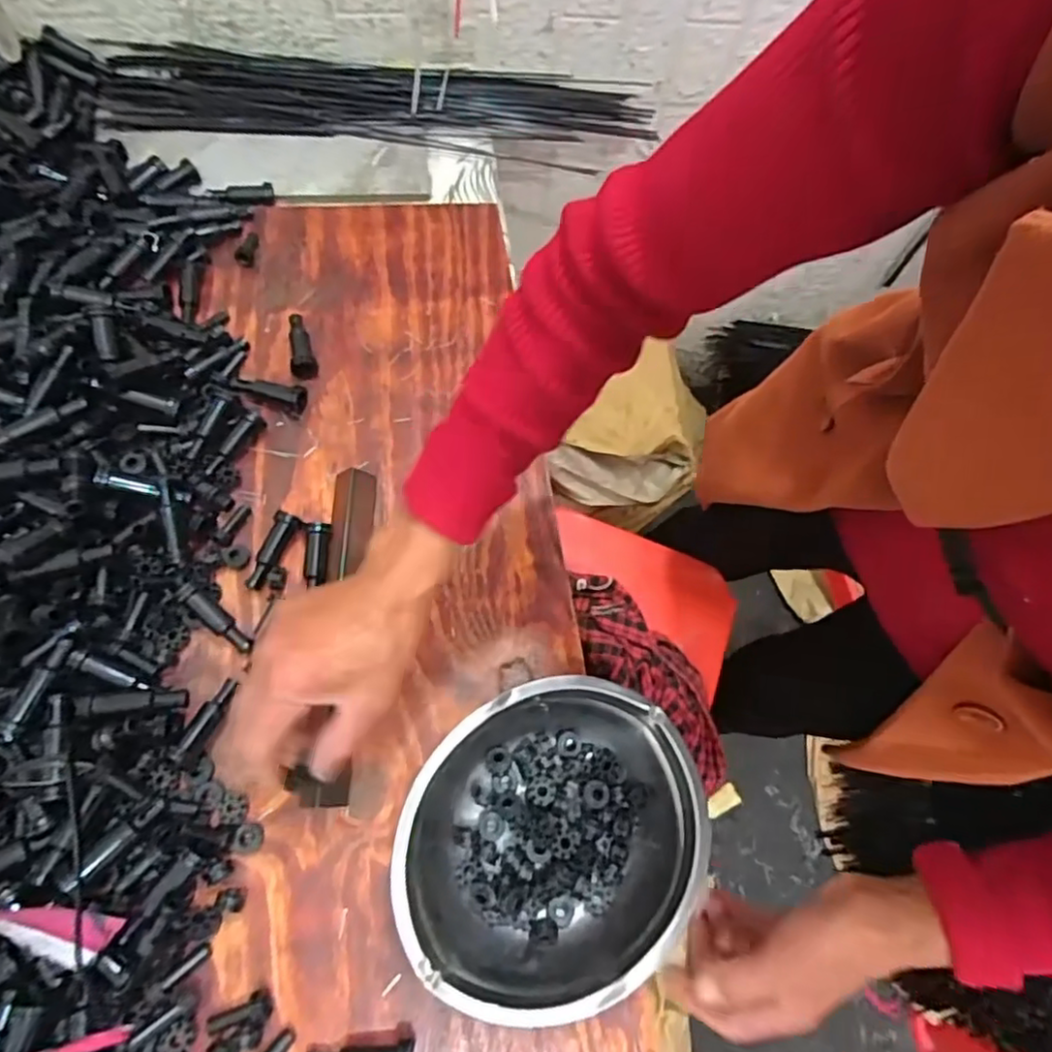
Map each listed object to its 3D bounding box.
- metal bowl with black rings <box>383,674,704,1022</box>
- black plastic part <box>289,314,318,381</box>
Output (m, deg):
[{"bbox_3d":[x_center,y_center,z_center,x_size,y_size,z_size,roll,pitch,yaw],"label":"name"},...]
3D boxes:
[{"bbox_3d":[0.019,0.210,0.443,0.214,0.066,0.175,-32,72,-13],"label":"metal bowl with black rings"},{"bbox_3d":[-0.215,-0.170,0.609,0.023,0.021,0.075,-19,69,-8],"label":"black plastic part"}]

